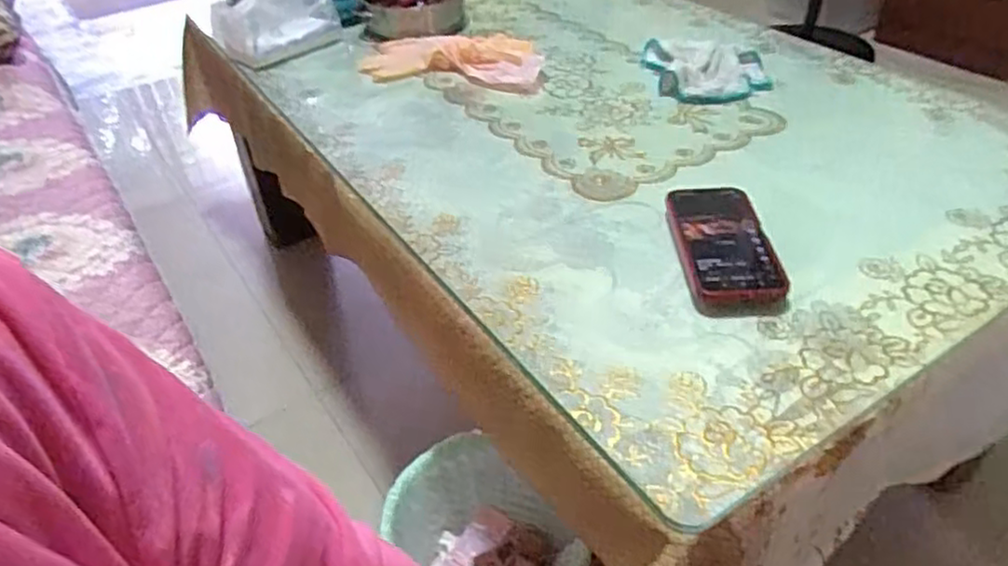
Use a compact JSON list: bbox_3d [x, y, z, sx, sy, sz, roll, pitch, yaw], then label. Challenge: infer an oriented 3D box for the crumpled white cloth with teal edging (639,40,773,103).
[{"bbox_3d":[0.271,-0.289,0.944,0.147,0.025,0.154,-5,39,-1],"label":"crumpled white cloth with teal edging"}]

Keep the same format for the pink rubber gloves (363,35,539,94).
[{"bbox_3d":[-0.076,-0.322,1.013,0.279,0.038,0.114,9,41,15],"label":"pink rubber gloves"}]

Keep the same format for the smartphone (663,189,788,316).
[{"bbox_3d":[0.198,-0.037,0.646,0.080,0.016,0.173,-10,42,8],"label":"smartphone"}]

